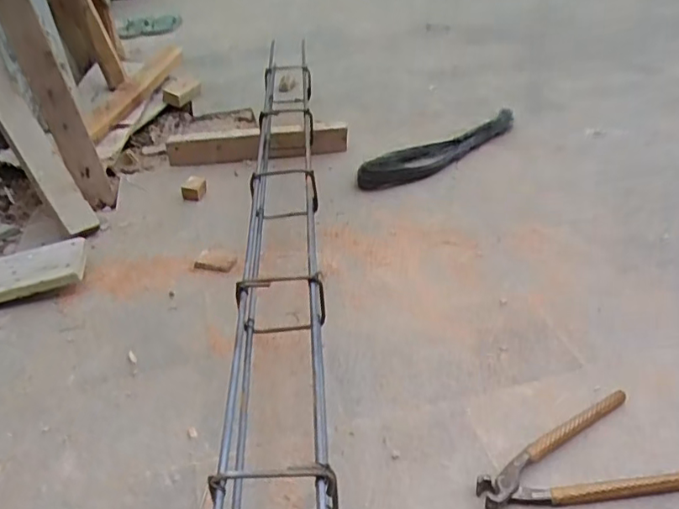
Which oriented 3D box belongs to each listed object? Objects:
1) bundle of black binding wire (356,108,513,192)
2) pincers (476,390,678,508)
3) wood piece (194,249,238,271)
[{"bbox_3d":[0.228,-0.228,1.223,0.457,0.056,0.075,-27,41,-31],"label":"bundle of black binding wire"},{"bbox_3d":[0.240,0.215,0.577,0.208,0.019,0.116,-15,36,-16],"label":"pincers"},{"bbox_3d":[-0.194,0.010,0.917,0.065,0.011,0.051,6,36,14],"label":"wood piece"}]

